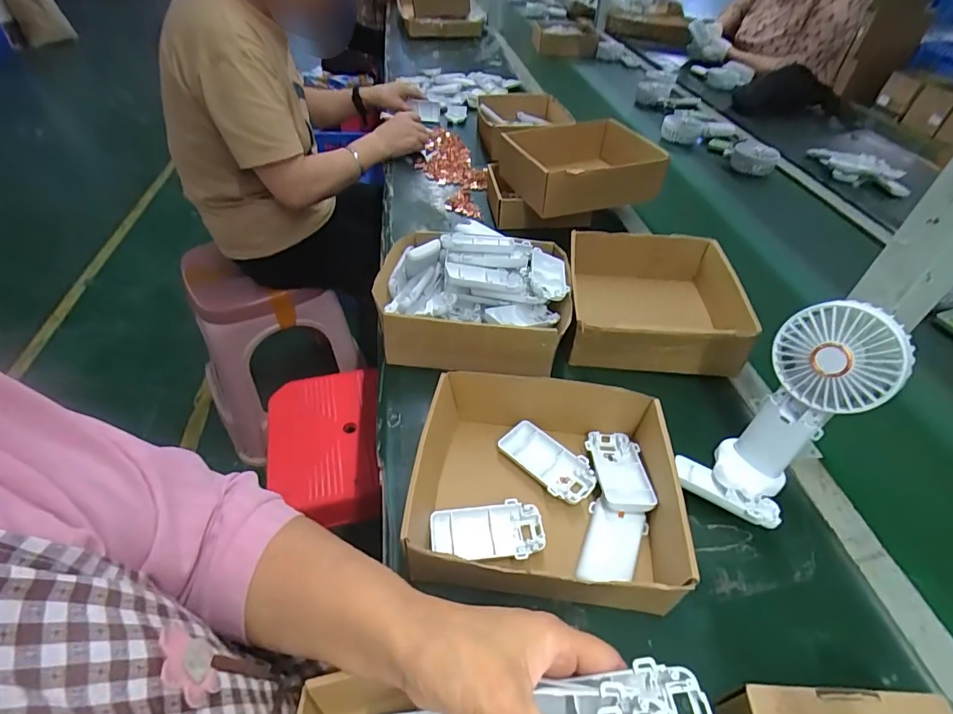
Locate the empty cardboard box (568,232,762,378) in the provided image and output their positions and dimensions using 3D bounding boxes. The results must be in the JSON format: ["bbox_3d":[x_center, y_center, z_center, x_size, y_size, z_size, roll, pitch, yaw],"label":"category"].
[{"bbox_3d":[0.218,-0.074,0.614,0.193,0.075,0.206,6,45,2],"label":"empty cardboard box"}]

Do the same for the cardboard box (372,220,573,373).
[{"bbox_3d":[-0.004,-0.081,0.593,0.236,0.078,0.211,4,45,0],"label":"cardboard box"}]

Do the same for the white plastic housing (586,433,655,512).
[{"bbox_3d":[0.134,0.108,0.452,0.048,0.020,0.094,4,29,0],"label":"white plastic housing"}]

